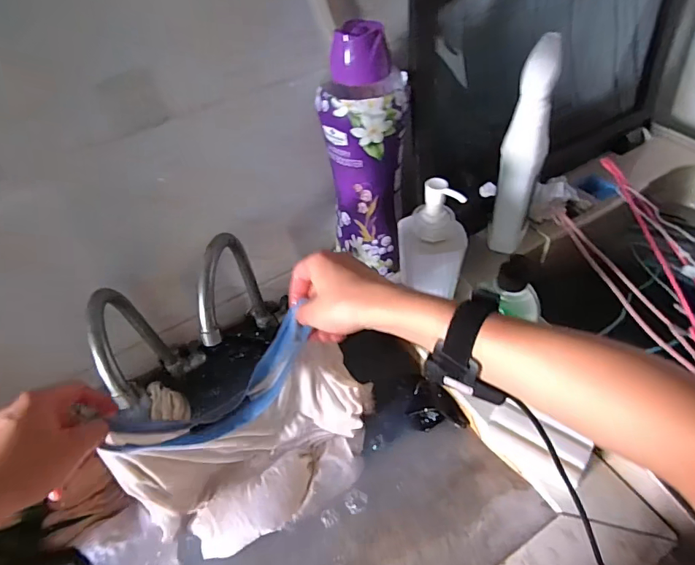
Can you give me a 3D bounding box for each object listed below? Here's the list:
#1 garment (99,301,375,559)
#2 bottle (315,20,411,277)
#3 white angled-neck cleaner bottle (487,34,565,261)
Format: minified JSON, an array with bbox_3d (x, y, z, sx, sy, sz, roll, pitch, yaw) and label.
[{"bbox_3d":[-0.094,0.177,0.500,0.283,0.261,0.103,-25,51,-15],"label":"garment"},{"bbox_3d":[0.026,-0.157,0.588,0.097,0.308,0.091,25,56,26],"label":"bottle"},{"bbox_3d":[0.221,-0.162,0.562,0.052,0.250,0.090,16,52,20],"label":"white angled-neck cleaner bottle"}]

